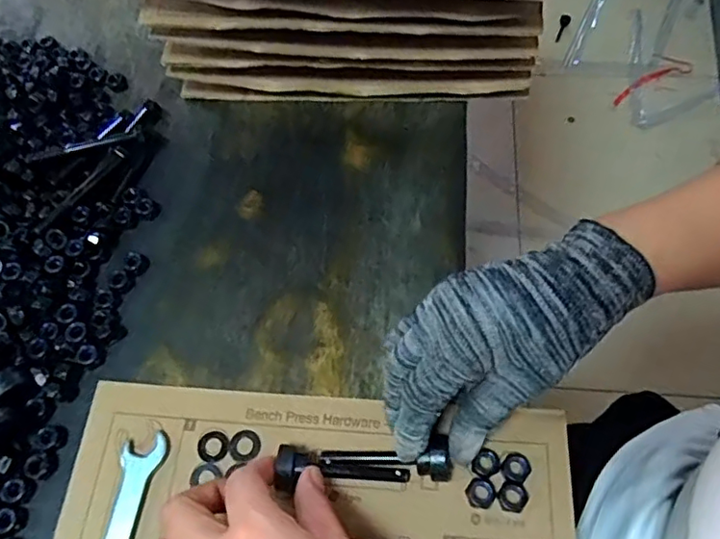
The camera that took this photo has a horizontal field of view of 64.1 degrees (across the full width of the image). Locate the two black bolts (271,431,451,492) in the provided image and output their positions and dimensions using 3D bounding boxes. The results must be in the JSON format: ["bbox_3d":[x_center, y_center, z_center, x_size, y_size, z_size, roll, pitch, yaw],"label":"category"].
[{"bbox_3d":[0.002,0.115,0.342,0.100,0.021,0.025,-3,62,7],"label":"two black bolts"}]

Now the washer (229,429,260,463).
[{"bbox_3d":[-0.073,0.110,0.361,0.018,0.004,0.019,36,69,20],"label":"washer"}]

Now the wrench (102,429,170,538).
[{"bbox_3d":[-0.143,0.156,0.345,0.027,0.009,0.113,8,63,7],"label":"wrench"}]

